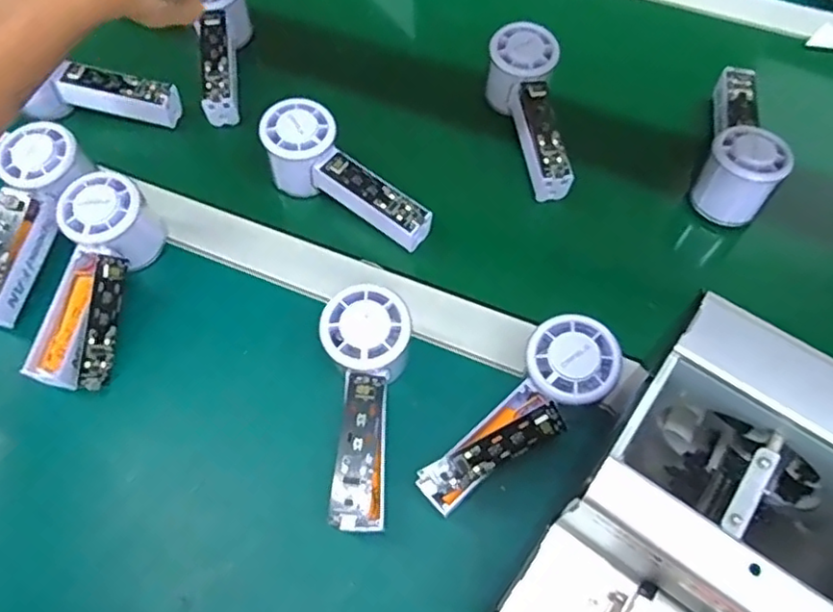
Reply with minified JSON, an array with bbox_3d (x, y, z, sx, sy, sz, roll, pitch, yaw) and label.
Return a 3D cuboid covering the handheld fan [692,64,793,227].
[{"bbox_3d":[0.270,-0.144,0.514,0.054,0.057,0.146,18,65,11],"label":"handheld fan"}]

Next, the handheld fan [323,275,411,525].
[{"bbox_3d":[-0.030,0.065,0.398,0.052,0.057,0.145,1,62,-1],"label":"handheld fan"}]

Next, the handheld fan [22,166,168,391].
[{"bbox_3d":[-0.225,-0.018,0.446,0.051,0.064,0.150,4,63,4],"label":"handheld fan"}]

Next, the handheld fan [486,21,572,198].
[{"bbox_3d":[0.097,-0.161,0.532,0.053,0.046,0.153,-9,75,-3],"label":"handheld fan"}]

